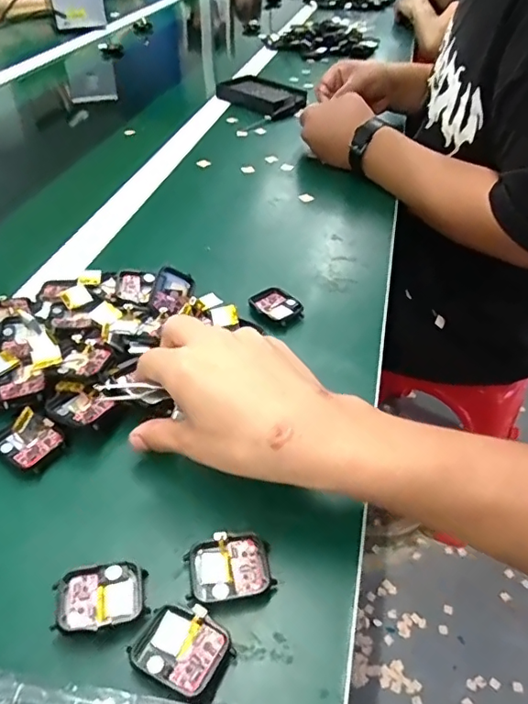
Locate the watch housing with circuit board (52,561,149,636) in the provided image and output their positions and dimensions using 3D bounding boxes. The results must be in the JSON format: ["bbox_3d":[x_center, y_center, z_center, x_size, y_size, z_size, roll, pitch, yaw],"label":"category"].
[{"bbox_3d":[-0.087,0.131,0.282,0.046,0.011,0.037,-9,43,-11],"label":"watch housing with circuit board"}]

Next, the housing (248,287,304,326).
[{"bbox_3d":[0.011,-0.042,0.478,0.037,0.008,0.045,-31,51,-30],"label":"housing"}]

